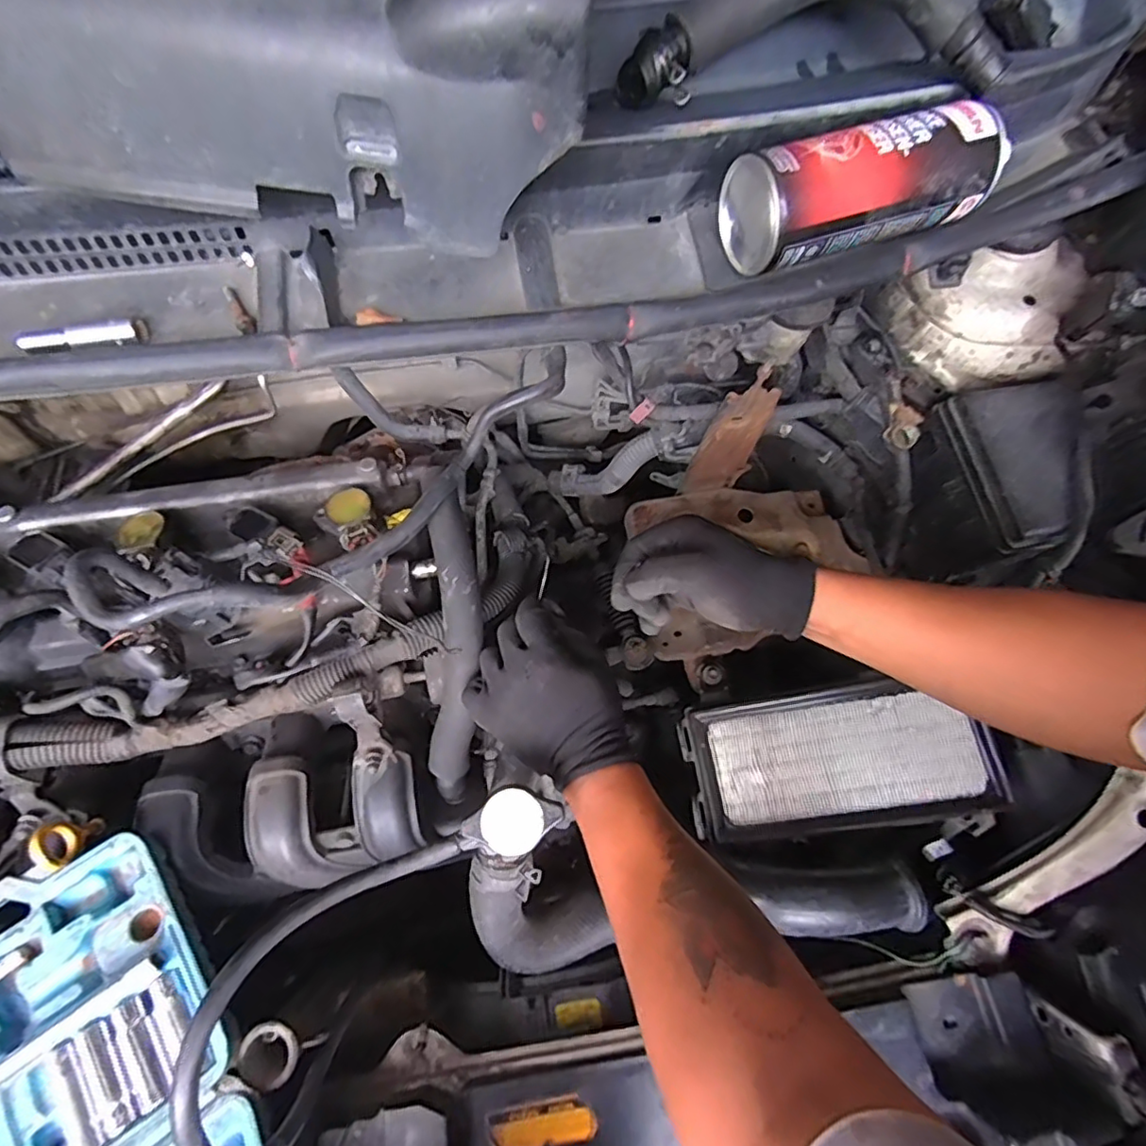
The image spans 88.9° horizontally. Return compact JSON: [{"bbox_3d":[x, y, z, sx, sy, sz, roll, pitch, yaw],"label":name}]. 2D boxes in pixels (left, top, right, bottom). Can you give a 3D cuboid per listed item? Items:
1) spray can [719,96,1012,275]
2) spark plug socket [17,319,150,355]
[{"bbox_3d":[0.179,-0.241,0.363,0.163,0.055,0.060,-19,73,-9],"label":"spray can"},{"bbox_3d":[-0.283,-0.134,0.337,0.064,0.013,0.018,-13,72,-7],"label":"spark plug socket"}]

